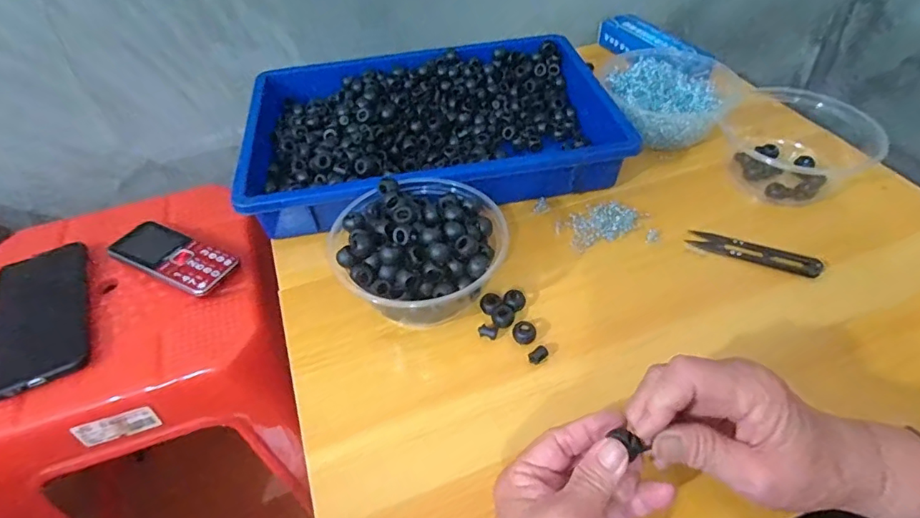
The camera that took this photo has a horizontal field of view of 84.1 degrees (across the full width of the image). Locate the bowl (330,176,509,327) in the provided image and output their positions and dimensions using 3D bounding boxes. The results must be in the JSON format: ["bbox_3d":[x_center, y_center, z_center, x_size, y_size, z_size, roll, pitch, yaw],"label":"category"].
[{"bbox_3d":[-0.032,-0.005,0.406,0.123,0.069,0.121,-1,47,2],"label":"bowl"}]

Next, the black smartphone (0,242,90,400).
[{"bbox_3d":[-0.377,0.049,0.458,0.078,0.014,0.153,-20,49,-15],"label":"black smartphone"}]

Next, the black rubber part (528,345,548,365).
[{"bbox_3d":[0.057,0.071,0.379,0.014,0.008,0.010,-28,51,-22],"label":"black rubber part"}]

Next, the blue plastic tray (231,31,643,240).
[{"bbox_3d":[-0.032,-0.139,0.540,0.363,0.061,0.267,-8,47,-5],"label":"blue plastic tray"}]

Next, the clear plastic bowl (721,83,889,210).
[{"bbox_3d":[0.330,-0.117,0.503,0.136,0.062,0.143,28,54,26],"label":"clear plastic bowl"}]

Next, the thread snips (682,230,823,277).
[{"bbox_3d":[0.250,-0.006,0.436,0.101,0.014,0.024,22,51,22],"label":"thread snips"}]

